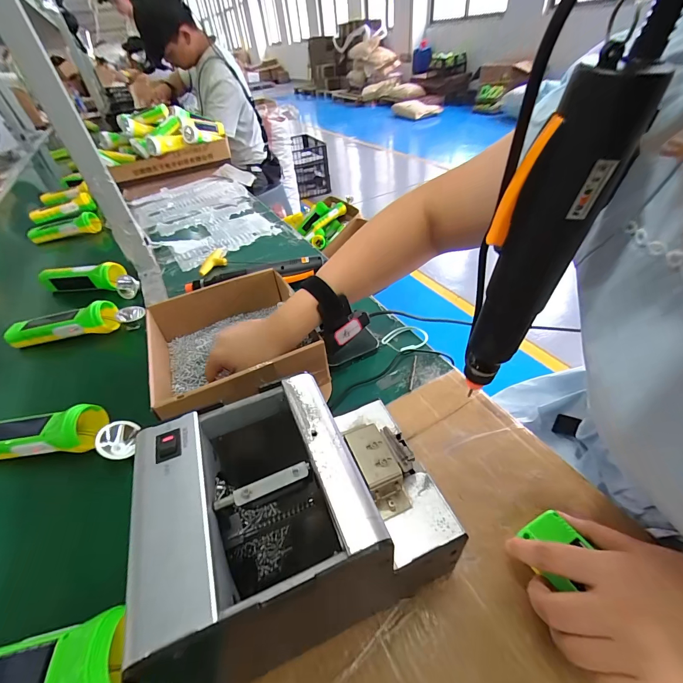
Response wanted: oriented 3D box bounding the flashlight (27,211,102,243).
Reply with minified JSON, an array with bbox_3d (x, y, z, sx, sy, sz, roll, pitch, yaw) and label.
[{"bbox_3d":[-0.722,-0.299,0.887,0.177,0.042,0.061,-15,43,-9],"label":"flashlight"}]

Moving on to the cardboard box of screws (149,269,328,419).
[{"bbox_3d":[-0.140,0.000,0.450,0.185,0.067,0.204,-20,44,-15],"label":"cardboard box of screws"}]

